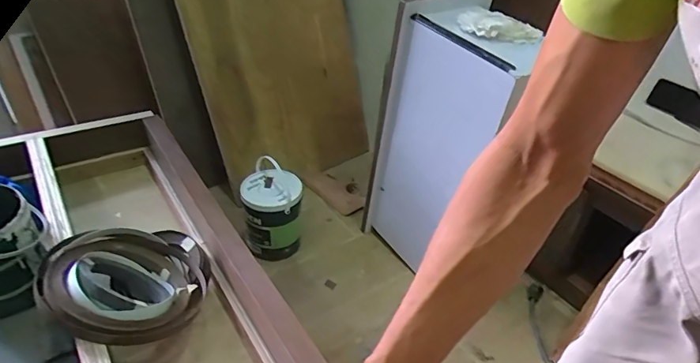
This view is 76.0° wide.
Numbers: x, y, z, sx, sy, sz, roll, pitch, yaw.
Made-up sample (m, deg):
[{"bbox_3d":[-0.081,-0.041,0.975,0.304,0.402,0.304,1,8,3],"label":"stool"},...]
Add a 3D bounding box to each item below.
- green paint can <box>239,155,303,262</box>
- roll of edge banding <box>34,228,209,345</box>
[{"bbox_3d":[-0.224,0.090,1.288,0.161,0.261,0.153,3,36,-2],"label":"green paint can"},{"bbox_3d":[-0.403,0.181,0.822,0.268,0.070,0.287,27,22,-13],"label":"roll of edge banding"}]

